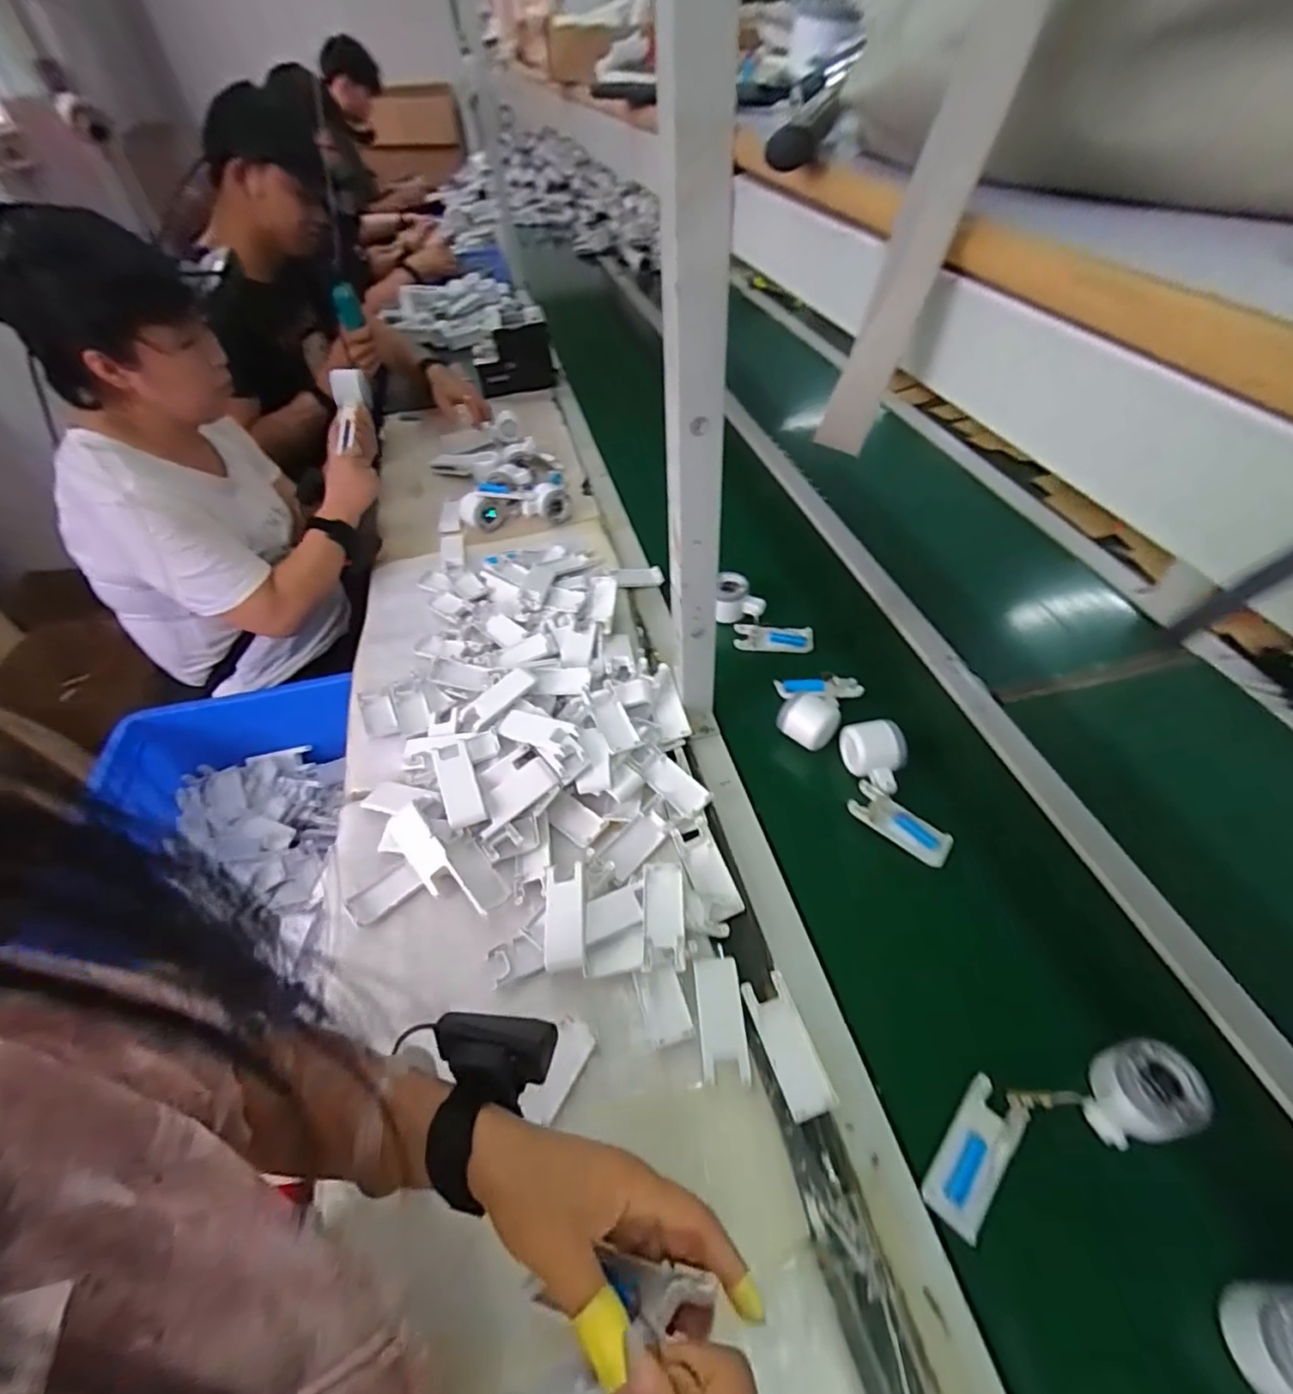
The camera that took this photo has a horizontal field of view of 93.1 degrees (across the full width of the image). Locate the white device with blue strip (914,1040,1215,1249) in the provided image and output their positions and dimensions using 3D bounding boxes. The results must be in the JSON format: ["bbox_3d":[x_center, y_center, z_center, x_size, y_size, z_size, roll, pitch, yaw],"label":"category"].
[{"bbox_3d":[0.312,0.324,0.469,0.221,0.043,0.076,-17,48,-11],"label":"white device with blue strip"}]

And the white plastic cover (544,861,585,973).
[{"bbox_3d":[-0.080,0.209,0.588,0.039,0.021,0.096,-6,47,-1],"label":"white plastic cover"}]

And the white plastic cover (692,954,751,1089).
[{"bbox_3d":[0.064,0.276,0.528,0.039,0.006,0.097,-5,47,1],"label":"white plastic cover"}]

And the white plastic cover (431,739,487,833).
[{"bbox_3d":[-0.204,0.093,0.663,0.039,0.013,0.102,-22,60,-7],"label":"white plastic cover"}]

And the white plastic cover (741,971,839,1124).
[{"bbox_3d":[0.120,0.294,0.520,0.040,0.007,0.107,-17,48,-10],"label":"white plastic cover"}]

